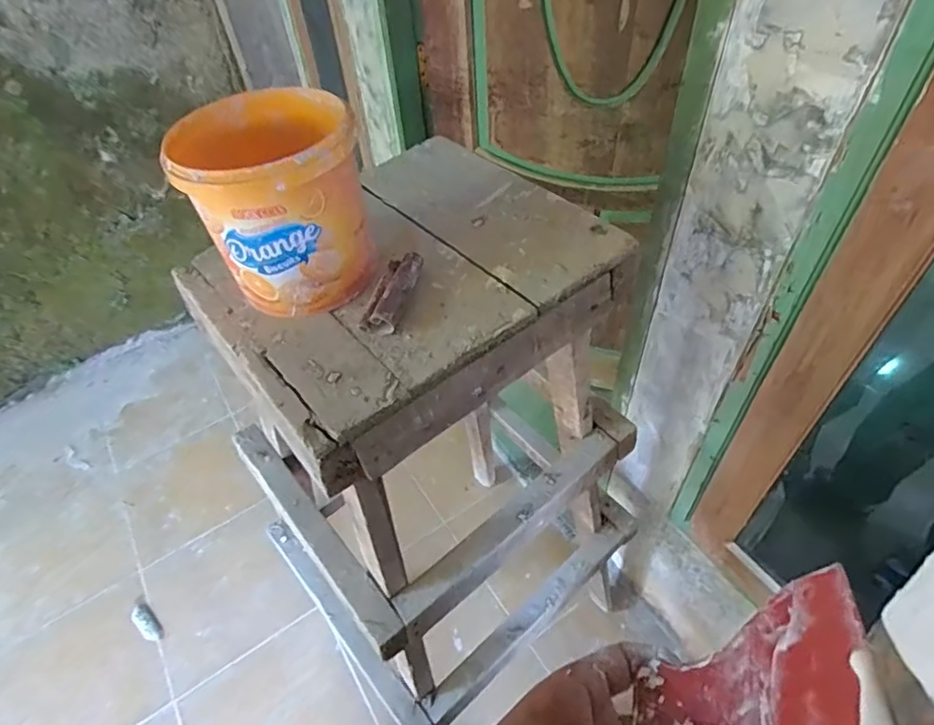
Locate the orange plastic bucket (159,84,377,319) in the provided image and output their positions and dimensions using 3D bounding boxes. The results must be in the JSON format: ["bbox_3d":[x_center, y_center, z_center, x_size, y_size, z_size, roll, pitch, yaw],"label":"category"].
[{"bbox_3d":[-0.175,-0.150,0.528,0.151,0.163,0.151,-3,48,3],"label":"orange plastic bucket"}]

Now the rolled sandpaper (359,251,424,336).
[{"bbox_3d":[-0.074,-0.071,0.539,0.036,0.023,0.105,9,50,13],"label":"rolled sandpaper"}]

